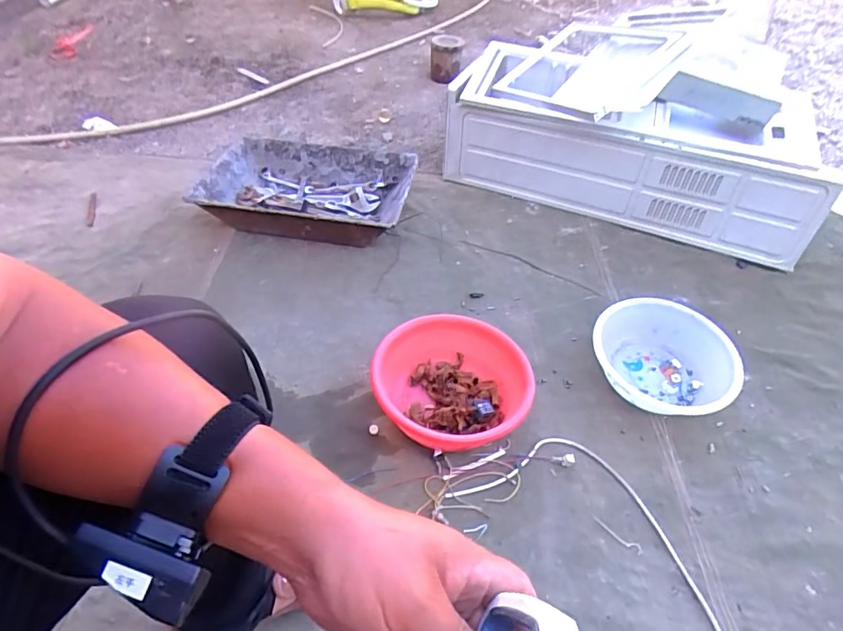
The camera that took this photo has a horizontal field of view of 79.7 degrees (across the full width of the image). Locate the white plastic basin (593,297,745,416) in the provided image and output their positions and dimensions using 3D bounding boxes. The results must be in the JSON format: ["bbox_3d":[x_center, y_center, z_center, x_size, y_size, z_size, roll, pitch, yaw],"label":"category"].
[{"bbox_3d":[0.449,0.080,0.917,0.244,0.083,0.230,1,46,-1],"label":"white plastic basin"}]

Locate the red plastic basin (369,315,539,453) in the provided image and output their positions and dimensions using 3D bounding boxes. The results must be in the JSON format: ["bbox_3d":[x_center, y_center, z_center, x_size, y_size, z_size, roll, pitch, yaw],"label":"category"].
[{"bbox_3d":[0.051,0.117,0.845,0.244,0.090,0.252,1,46,-1],"label":"red plastic basin"}]

